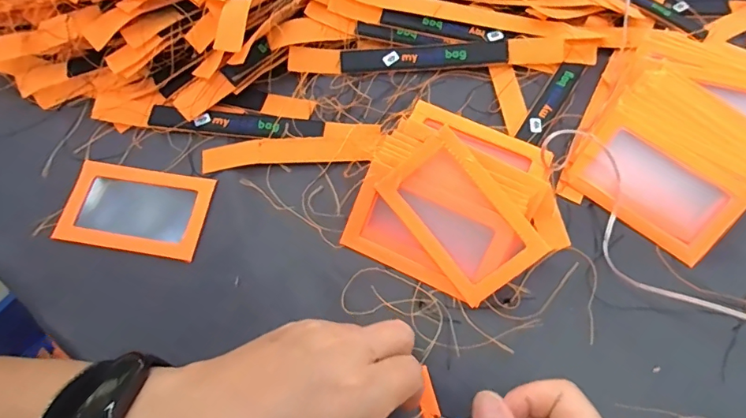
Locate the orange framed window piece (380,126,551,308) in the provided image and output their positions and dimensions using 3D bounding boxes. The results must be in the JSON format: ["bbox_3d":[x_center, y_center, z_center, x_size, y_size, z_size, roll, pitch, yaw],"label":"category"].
[{"bbox_3d":[0.058,0.006,0.308,0.062,0.006,0.103,-41,85,15],"label":"orange framed window piece"}]

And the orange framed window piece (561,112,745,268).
[{"bbox_3d":[0.196,-0.015,0.329,0.105,0.006,0.060,36,100,16],"label":"orange framed window piece"}]

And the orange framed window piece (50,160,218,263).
[{"bbox_3d":[-0.172,0.000,0.342,0.100,0.007,0.062,8,68,5],"label":"orange framed window piece"}]

